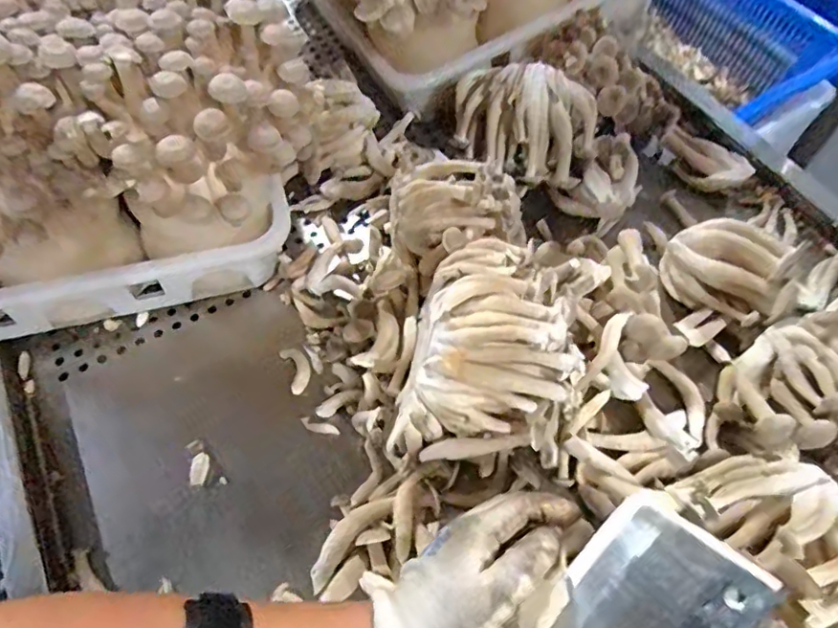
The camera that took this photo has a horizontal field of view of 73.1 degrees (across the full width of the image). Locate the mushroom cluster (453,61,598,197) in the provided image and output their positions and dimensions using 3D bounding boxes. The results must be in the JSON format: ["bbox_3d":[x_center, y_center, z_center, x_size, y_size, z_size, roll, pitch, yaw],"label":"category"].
[{"bbox_3d":[0.118,-0.211,0.629,0.160,0.087,0.111,7,61,5],"label":"mushroom cluster"}]

